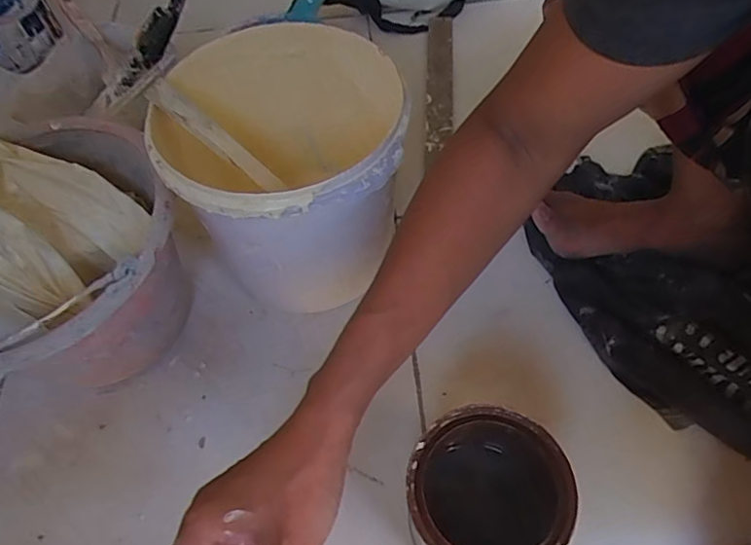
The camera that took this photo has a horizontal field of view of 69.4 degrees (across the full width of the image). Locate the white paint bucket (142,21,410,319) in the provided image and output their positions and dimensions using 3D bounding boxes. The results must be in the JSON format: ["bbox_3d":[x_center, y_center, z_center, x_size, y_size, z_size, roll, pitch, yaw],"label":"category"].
[{"bbox_3d":[-0.083,-0.090,0.518,0.211,0.197,0.222,-2,57,2],"label":"white paint bucket"}]

